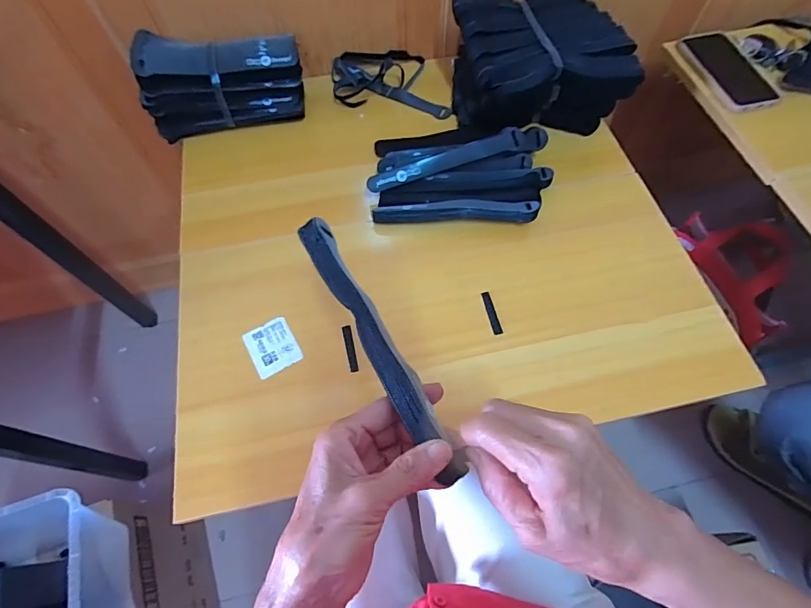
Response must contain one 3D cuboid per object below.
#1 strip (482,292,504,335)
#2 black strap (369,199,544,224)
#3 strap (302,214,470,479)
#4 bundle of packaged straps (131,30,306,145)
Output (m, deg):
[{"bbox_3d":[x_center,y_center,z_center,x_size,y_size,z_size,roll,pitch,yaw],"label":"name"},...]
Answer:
[{"bbox_3d":[0.098,0.010,0.487,0.011,0.004,0.052,-10,64,-4],"label":"strip"},{"bbox_3d":[0.061,-0.109,0.534,0.197,0.032,0.023,1,64,1],"label":"black strap"},{"bbox_3d":[-0.019,0.023,0.285,0.021,0.014,0.194,-28,72,-13],"label":"strap"},{"bbox_3d":[-0.241,-0.293,0.588,0.198,0.101,0.085,-9,64,-4],"label":"bundle of packaged straps"}]

